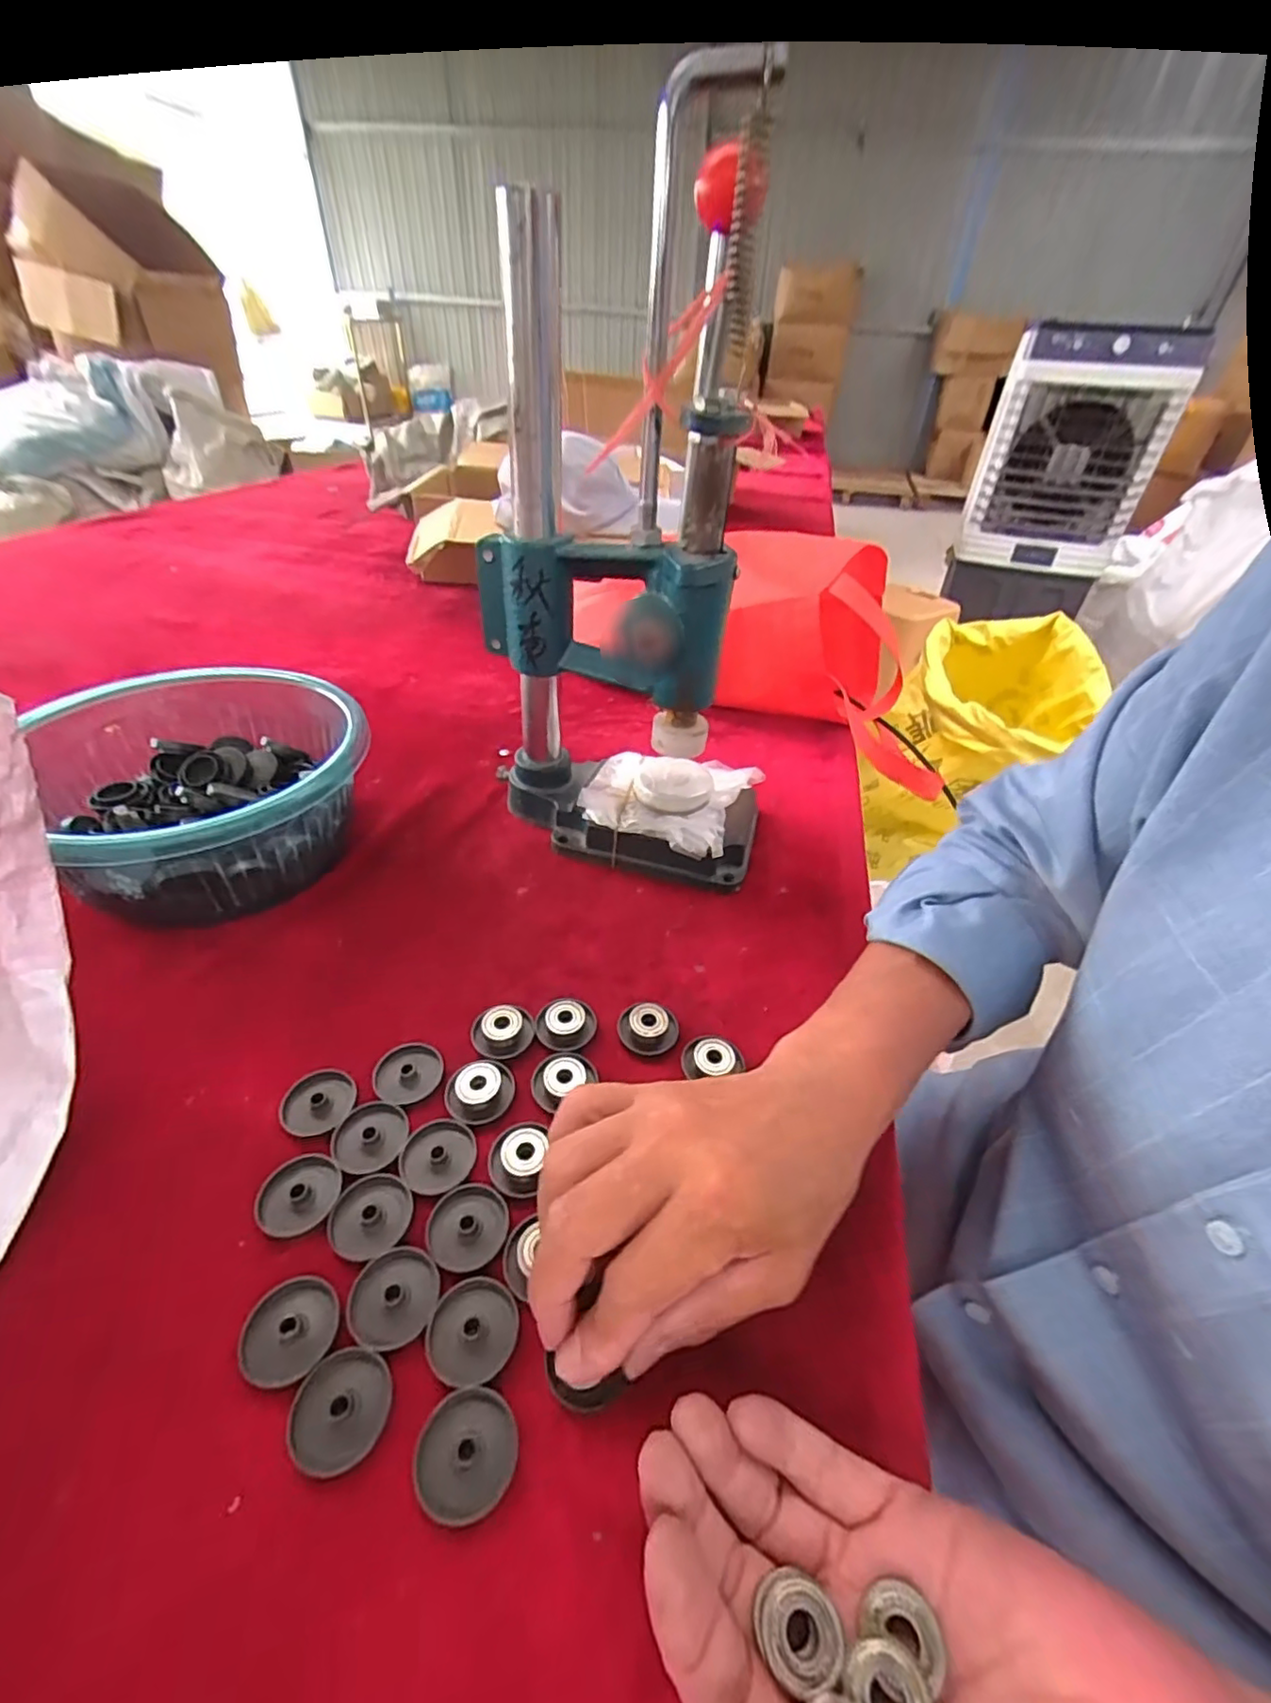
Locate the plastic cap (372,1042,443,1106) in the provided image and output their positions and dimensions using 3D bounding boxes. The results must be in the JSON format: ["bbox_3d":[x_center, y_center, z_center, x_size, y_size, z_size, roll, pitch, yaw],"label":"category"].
[{"bbox_3d":[-0.116,0.112,0.315,0.033,0.004,0.034,4,40,-3],"label":"plastic cap"}]

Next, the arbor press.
[{"bbox_3d":[0.006,-0.169,0.384,0.205,0.375,0.120,14,40,10],"label":"arbor press"}]

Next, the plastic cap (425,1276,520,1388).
[{"bbox_3d":[-0.062,0.182,0.235,0.033,0.004,0.032,4,40,-3],"label":"plastic cap"}]

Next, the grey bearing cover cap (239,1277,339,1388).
[{"bbox_3d":[-0.131,0.179,0.232,0.033,0.004,0.032,4,40,-3],"label":"grey bearing cover cap"}]

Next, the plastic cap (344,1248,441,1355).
[{"bbox_3d":[-0.095,0.173,0.241,0.033,0.004,0.032,-5,41,-14],"label":"plastic cap"}]

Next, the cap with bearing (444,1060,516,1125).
[{"bbox_3d":[-0.077,0.119,0.306,0.033,0.009,0.029,-8,42,-17],"label":"cap with bearing"}]

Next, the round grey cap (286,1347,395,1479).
[{"bbox_3d":[-0.104,0.195,0.217,0.032,0.007,0.032,4,40,-3],"label":"round grey cap"}]

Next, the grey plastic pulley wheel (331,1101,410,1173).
[{"bbox_3d":[-0.124,0.133,0.288,0.033,0.005,0.032,4,40,-3],"label":"grey plastic pulley wheel"}]

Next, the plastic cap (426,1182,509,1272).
[{"bbox_3d":[-0.071,0.158,0.262,0.033,0.004,0.033,4,40,-3],"label":"plastic cap"}]

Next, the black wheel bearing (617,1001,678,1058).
[{"bbox_3d":[0.008,0.096,0.346,0.032,0.010,0.036,13,40,8],"label":"black wheel bearing"}]

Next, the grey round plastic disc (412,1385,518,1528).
[{"bbox_3d":[-0.058,0.205,0.210,0.033,0.007,0.033,4,40,-3],"label":"grey round plastic disc"}]

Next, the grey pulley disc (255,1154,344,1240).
[{"bbox_3d":[-0.146,0.148,0.267,0.033,0.004,0.033,4,40,-3],"label":"grey pulley disc"}]

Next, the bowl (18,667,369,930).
[{"bbox_3d":[-0.280,-0.040,0.417,0.187,0.088,0.202,-26,49,-33],"label":"bowl"}]

